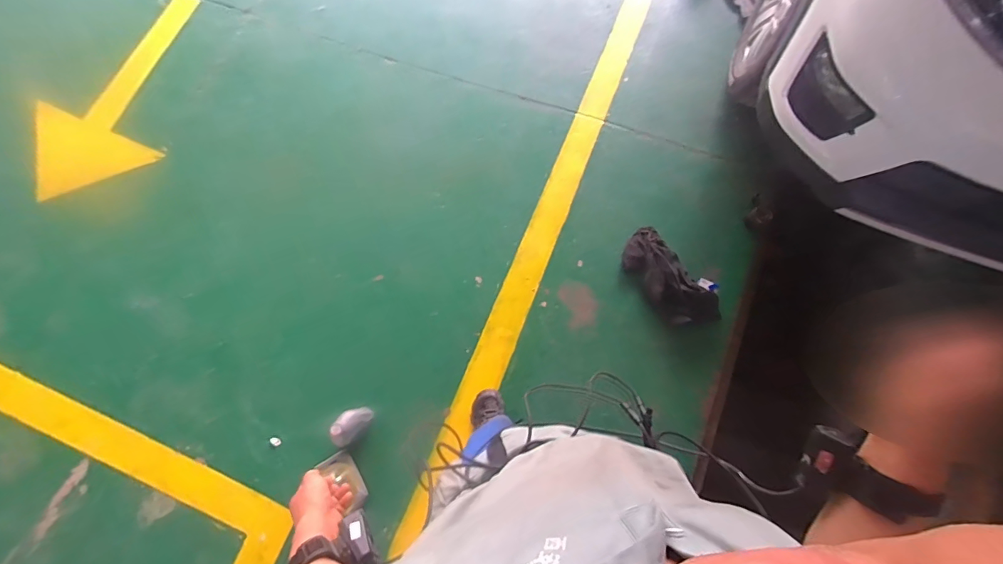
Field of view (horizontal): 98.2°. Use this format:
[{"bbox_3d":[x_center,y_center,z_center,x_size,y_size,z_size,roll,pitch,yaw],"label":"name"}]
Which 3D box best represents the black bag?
[{"bbox_3d":[0.602,-0.004,1.582,0.187,0.104,0.408,-34,80,-8],"label":"black bag"}]

